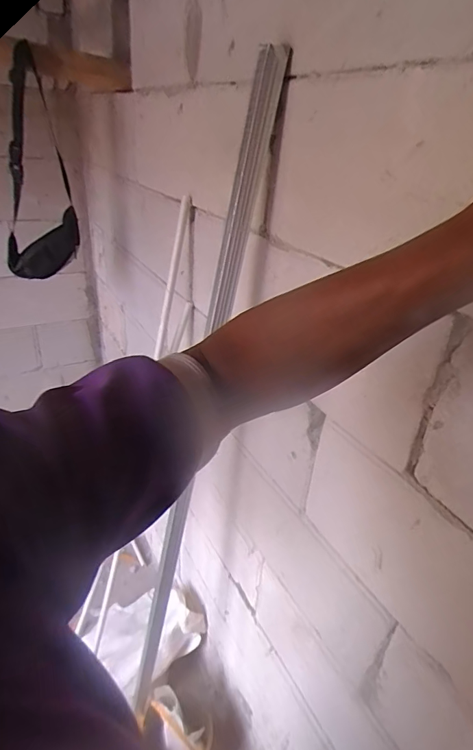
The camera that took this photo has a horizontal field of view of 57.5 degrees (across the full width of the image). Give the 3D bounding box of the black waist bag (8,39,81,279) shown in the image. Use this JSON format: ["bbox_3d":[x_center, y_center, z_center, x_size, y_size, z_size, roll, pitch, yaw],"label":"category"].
[{"bbox_3d":[-0.463,-0.463,0.994,0.161,0.461,0.107,-7,32,-22],"label":"black waist bag"}]

